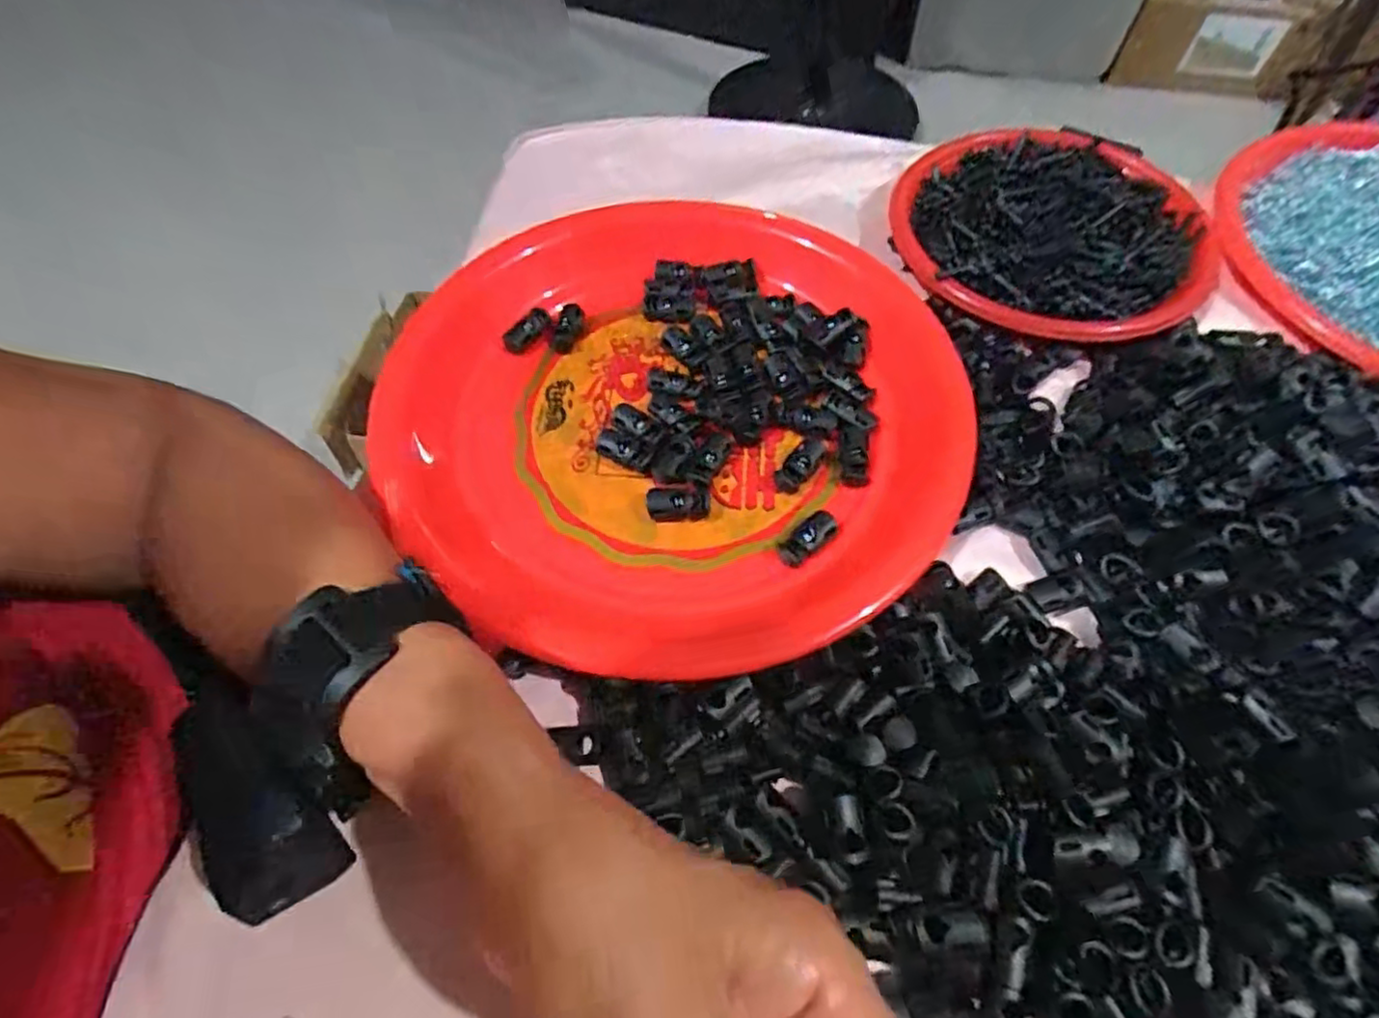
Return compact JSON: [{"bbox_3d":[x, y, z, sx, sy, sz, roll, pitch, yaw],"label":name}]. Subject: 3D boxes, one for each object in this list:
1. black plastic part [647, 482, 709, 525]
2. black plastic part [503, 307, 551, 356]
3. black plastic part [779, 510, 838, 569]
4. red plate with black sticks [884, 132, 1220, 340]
[{"bbox_3d":[-0.005,-0.003,0.290,0.026,0.006,0.015,-6,59,-2],"label":"black plastic part"},{"bbox_3d":[-0.082,-0.091,0.341,0.013,0.006,0.029,30,65,18],"label":"black plastic part"},{"bbox_3d":[0.050,0.011,0.281,0.028,0.005,0.014,-36,65,-18],"label":"black plastic part"},{"bbox_3d":[0.193,-0.152,0.359,0.148,0.022,0.157,-1,59,2],"label":"red plate with black sticks"}]

